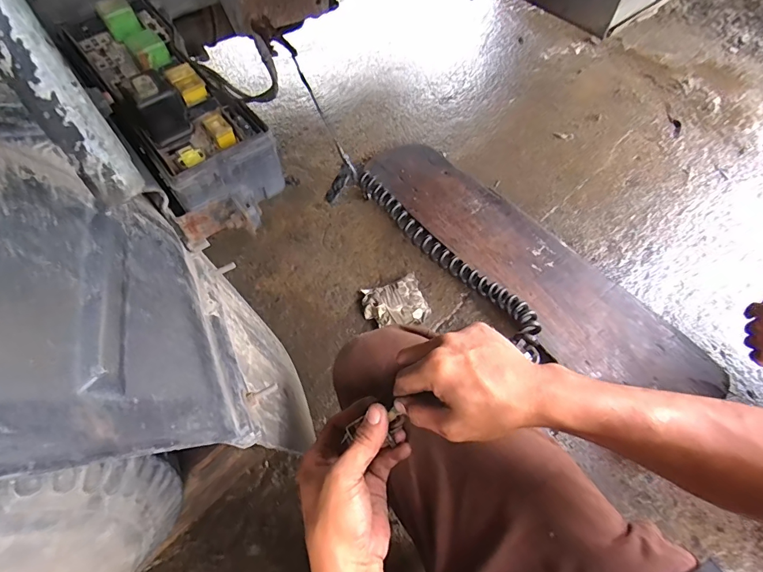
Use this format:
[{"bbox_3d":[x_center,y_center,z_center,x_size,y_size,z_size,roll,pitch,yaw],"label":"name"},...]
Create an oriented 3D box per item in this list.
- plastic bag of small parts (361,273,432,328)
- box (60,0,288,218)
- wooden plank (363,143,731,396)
[{"bbox_3d":[0.031,0.037,0.890,0.135,0.034,0.111,-16,58,-15],"label":"plastic bag of small parts"},{"bbox_3d":[-0.193,-0.169,0.361,0.090,0.075,0.250,-34,66,-22],"label":"box"},{"bbox_3d":[0.315,-0.062,0.974,0.280,0.055,0.913,-32,63,-24],"label":"wooden plank"}]

